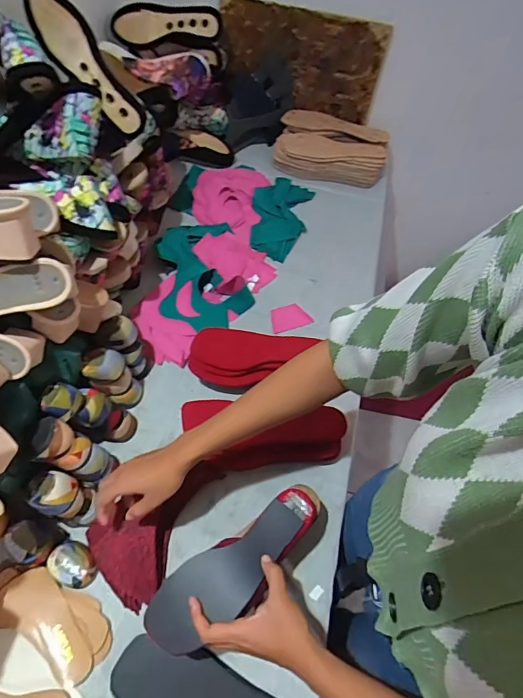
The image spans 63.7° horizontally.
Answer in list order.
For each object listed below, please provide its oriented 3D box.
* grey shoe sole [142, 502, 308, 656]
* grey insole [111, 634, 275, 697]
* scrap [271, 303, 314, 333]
[{"bbox_3d":[-0.040,0.270,0.508,0.206,0.013,0.076,-34,66,-17],"label":"grey shoe sole"},{"bbox_3d":[-0.076,0.425,0.515,0.213,0.017,0.076,12,61,7],"label":"grey insole"},{"bbox_3d":[0.056,-0.062,0.819,0.075,0.005,0.050,-16,70,-3],"label":"scrap"}]

